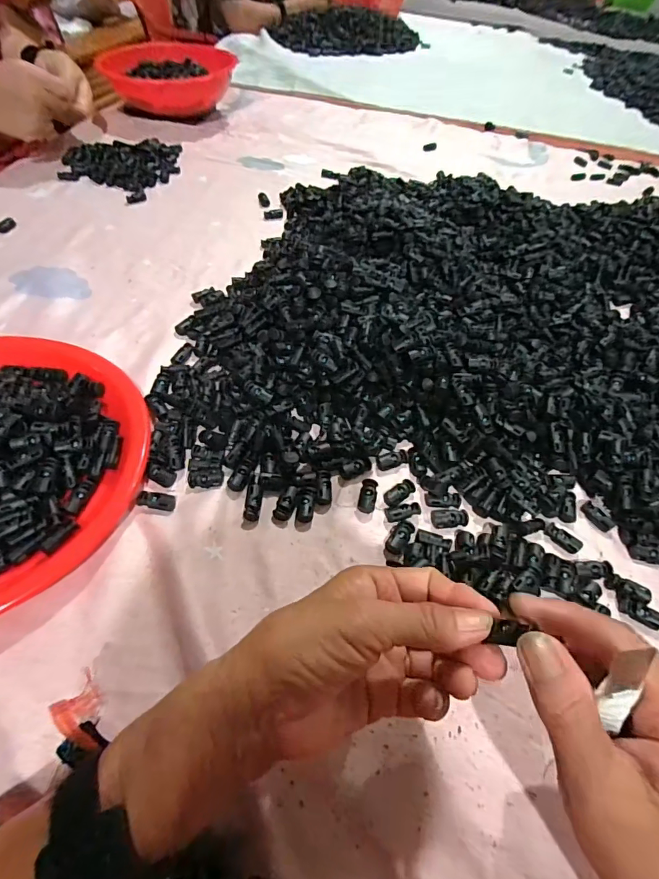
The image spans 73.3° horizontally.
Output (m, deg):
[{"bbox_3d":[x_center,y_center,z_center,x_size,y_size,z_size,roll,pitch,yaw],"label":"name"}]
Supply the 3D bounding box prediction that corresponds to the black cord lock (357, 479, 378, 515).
[{"bbox_3d":[0.032,0.046,0.363,0.014,0.008,0.029,12,54,3],"label":"black cord lock"}]

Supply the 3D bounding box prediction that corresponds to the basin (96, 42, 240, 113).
[{"bbox_3d":[-0.296,-0.672,0.836,0.228,0.071,0.228,3,52,-4],"label":"basin"}]

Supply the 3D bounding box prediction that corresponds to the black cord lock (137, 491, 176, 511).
[{"bbox_3d":[-0.134,0.047,0.341,0.028,0.006,0.014,4,54,-3],"label":"black cord lock"}]

